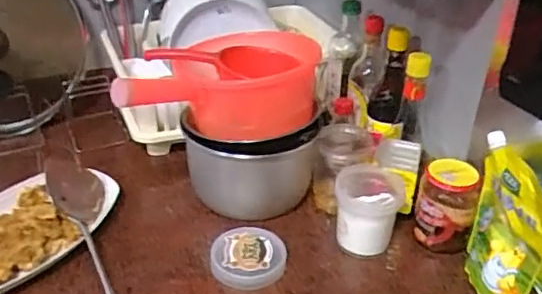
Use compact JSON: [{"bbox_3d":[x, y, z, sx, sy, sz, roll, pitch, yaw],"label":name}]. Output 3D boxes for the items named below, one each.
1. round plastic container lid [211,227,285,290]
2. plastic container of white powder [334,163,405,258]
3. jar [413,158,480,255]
[{"bbox_3d":[-0.032,0.153,0.782,0.101,0.030,0.092,1,30,0],"label":"round plastic container lid"},{"bbox_3d":[0.147,0.094,0.820,0.105,0.097,0.091,5,31,7],"label":"plastic container of white powder"},{"bbox_3d":[0.247,0.090,0.802,0.077,0.133,0.061,7,31,10],"label":"jar"}]

